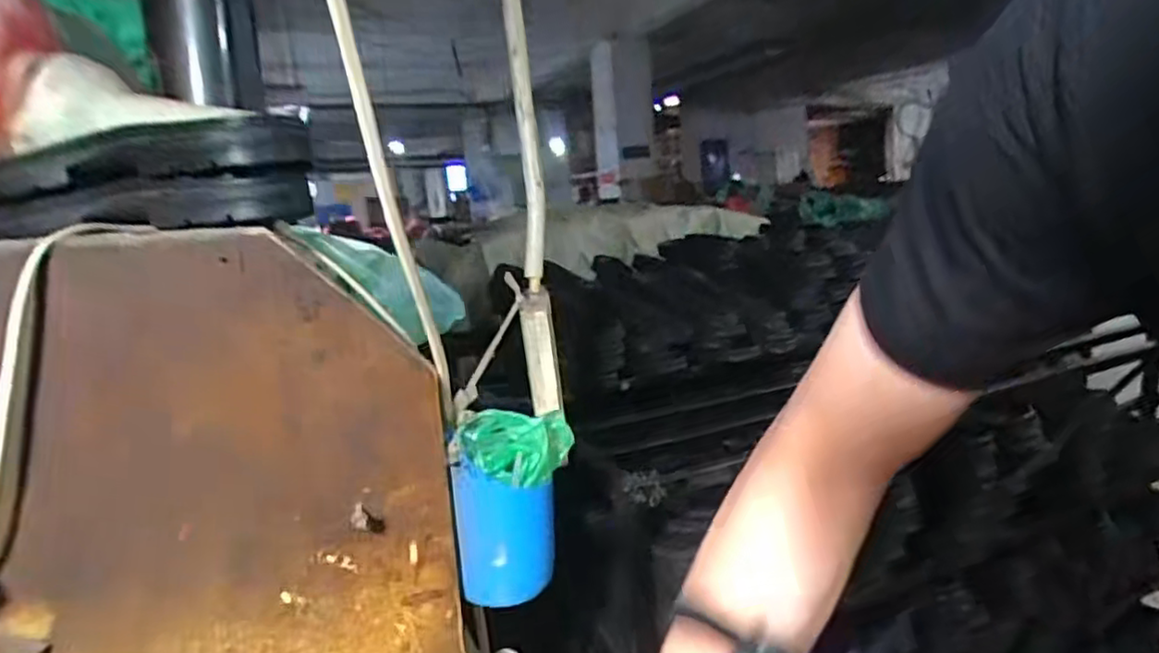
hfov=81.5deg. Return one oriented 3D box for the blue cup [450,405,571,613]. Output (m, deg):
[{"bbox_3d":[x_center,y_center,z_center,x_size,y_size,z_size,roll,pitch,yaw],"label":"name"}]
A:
[{"bbox_3d":[-0.049,0.136,0.529,0.091,0.138,0.075,-5,11,-4],"label":"blue cup"}]

